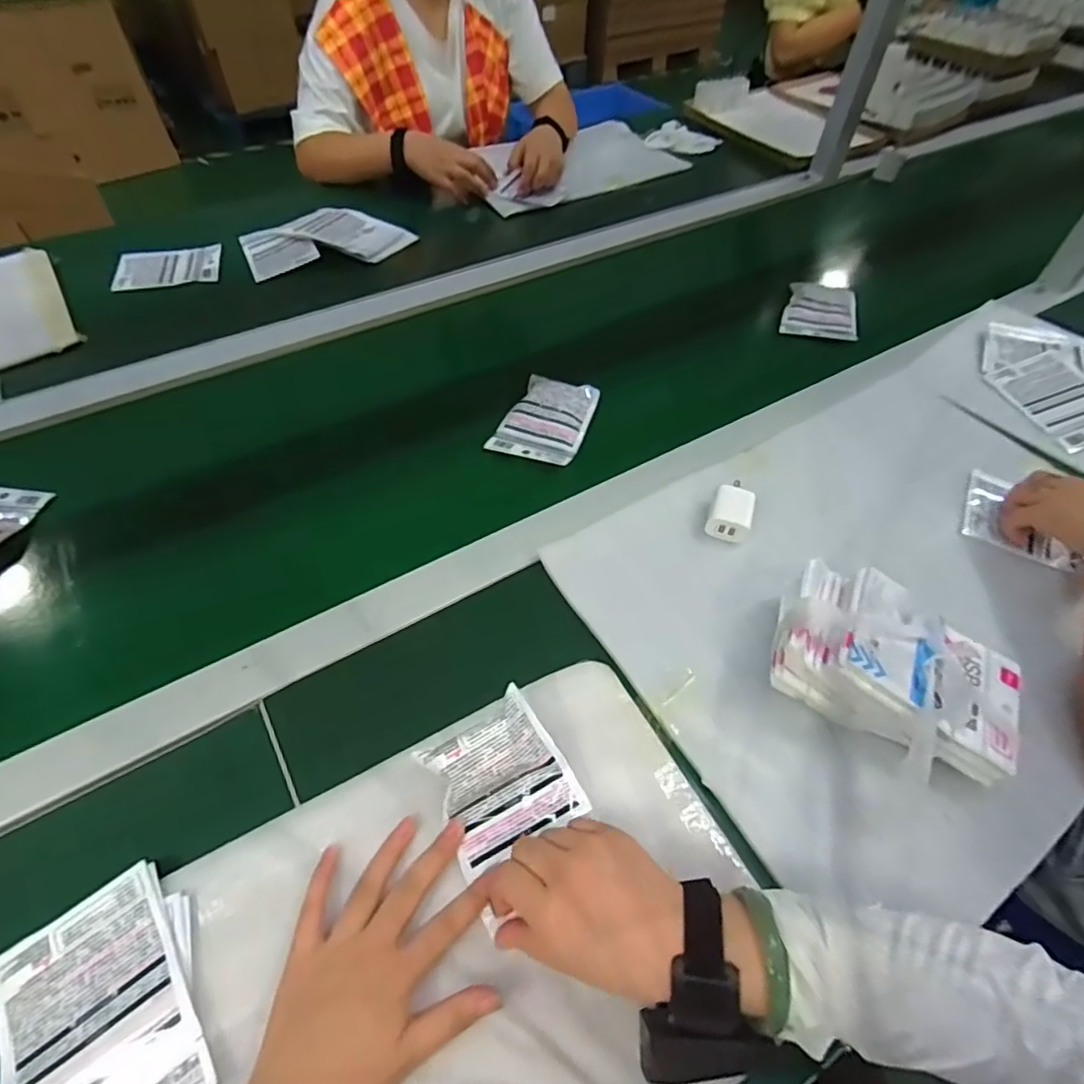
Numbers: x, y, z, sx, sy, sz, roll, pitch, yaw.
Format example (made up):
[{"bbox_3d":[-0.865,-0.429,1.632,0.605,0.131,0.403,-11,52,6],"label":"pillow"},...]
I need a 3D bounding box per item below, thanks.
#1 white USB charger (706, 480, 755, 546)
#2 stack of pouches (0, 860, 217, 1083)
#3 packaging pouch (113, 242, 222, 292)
[{"bbox_3d":[0.187,-0.029,0.584,0.040,0.034,0.065,19,55,13],"label":"white USB charger"},{"bbox_3d":[-0.263,0.280,0.343,0.101,0.012,0.140,-30,58,-21],"label":"stack of pouches"},{"bbox_3d":[-0.544,-0.405,0.868,0.138,0.009,0.124,-13,54,-10],"label":"packaging pouch"}]

